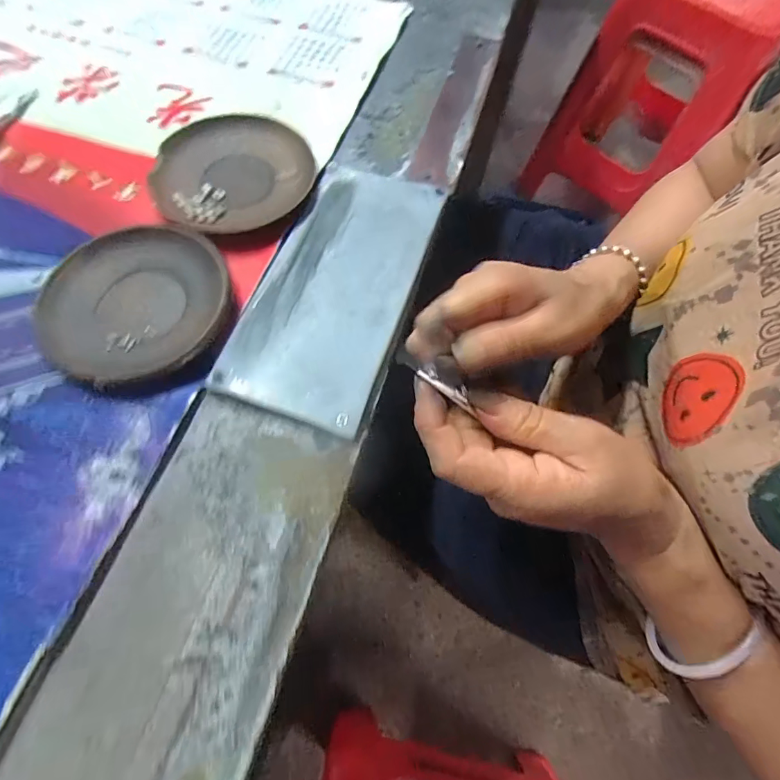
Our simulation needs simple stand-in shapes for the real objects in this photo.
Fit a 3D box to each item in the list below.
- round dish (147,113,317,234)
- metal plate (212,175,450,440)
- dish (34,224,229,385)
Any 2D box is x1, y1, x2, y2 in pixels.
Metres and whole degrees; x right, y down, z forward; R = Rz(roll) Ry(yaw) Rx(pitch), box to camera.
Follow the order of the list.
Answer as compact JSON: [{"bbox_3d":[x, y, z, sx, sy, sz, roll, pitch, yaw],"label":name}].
[{"bbox_3d":[-0.114,-0.161,0.323,0.113,0.012,0.115,0,66,-1],"label":"round dish"},{"bbox_3d":[-0.033,-0.074,0.292,0.094,0.010,0.195,17,67,6],"label":"metal plate"},{"bbox_3d":[-0.159,-0.054,0.276,0.113,0.014,0.107,0,66,-1],"label":"dish"}]

